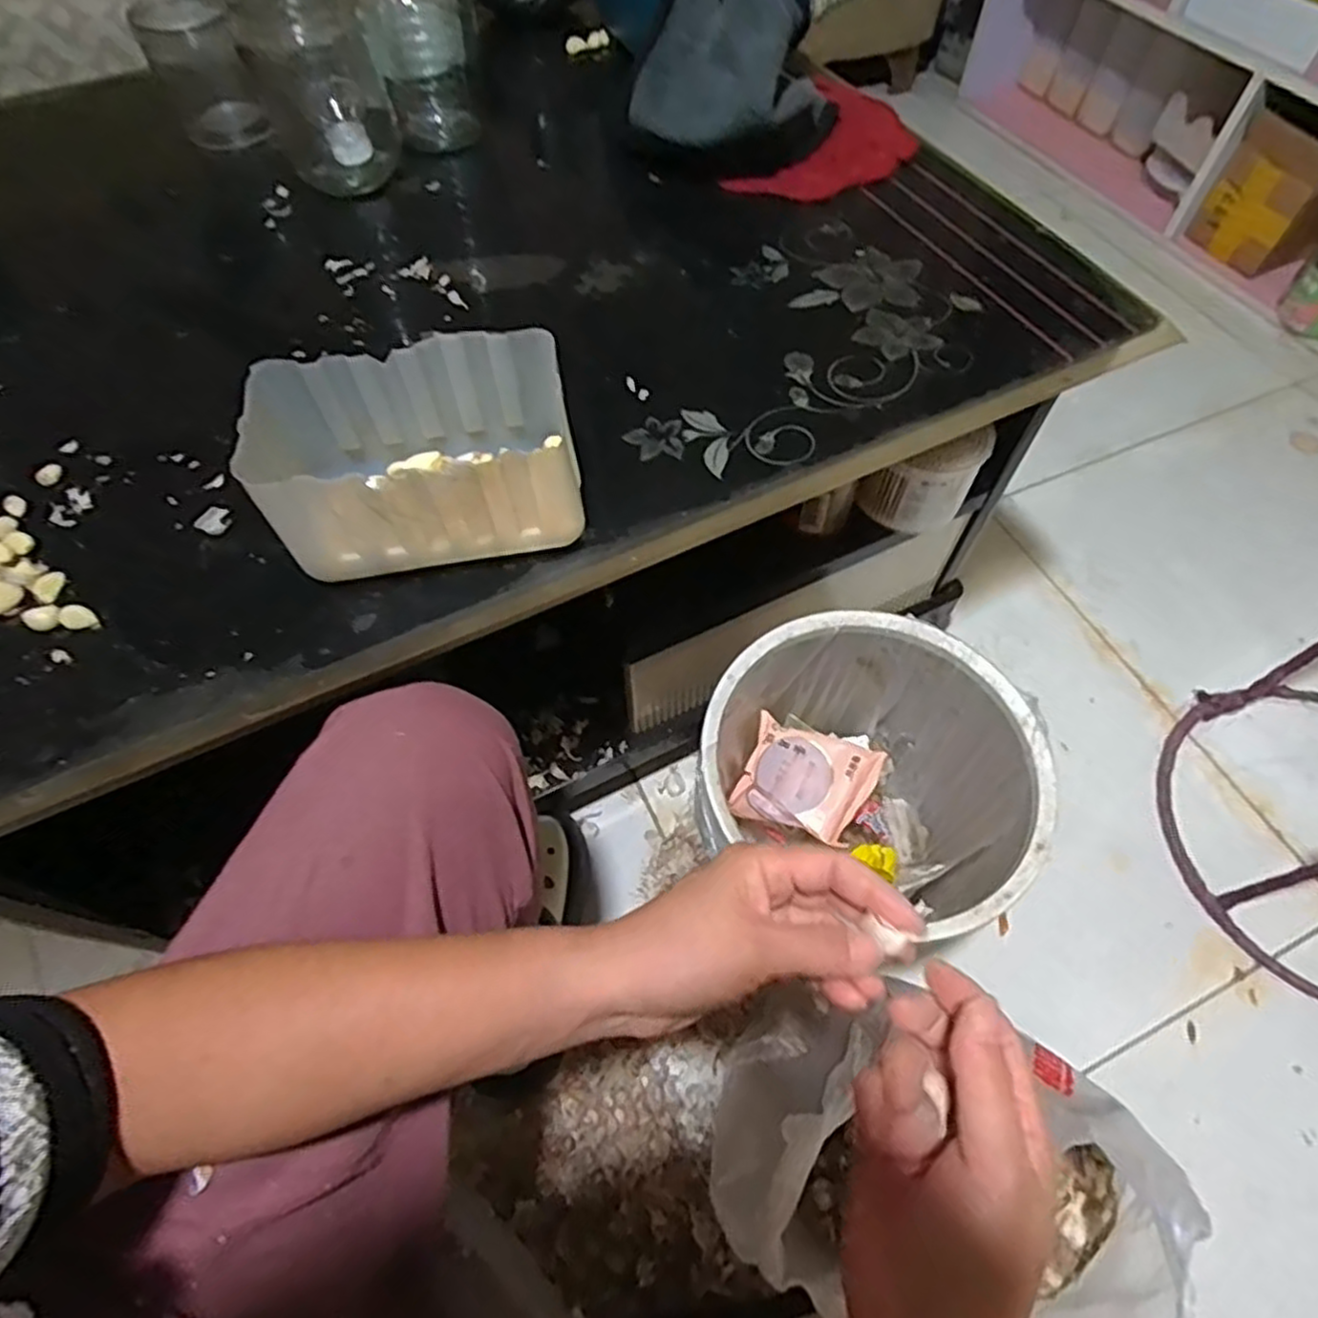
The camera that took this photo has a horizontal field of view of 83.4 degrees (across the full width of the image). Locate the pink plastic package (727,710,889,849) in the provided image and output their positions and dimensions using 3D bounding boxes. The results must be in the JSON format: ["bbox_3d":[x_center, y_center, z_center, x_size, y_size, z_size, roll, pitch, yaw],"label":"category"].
[{"bbox_3d":[0.123,0.103,0.622,0.107,0.033,0.085,19,76,24],"label":"pink plastic package"}]

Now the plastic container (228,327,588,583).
[{"bbox_3d":[-0.125,-0.104,0.399,0.158,0.081,0.098,-8,60,-5],"label":"plastic container"}]

